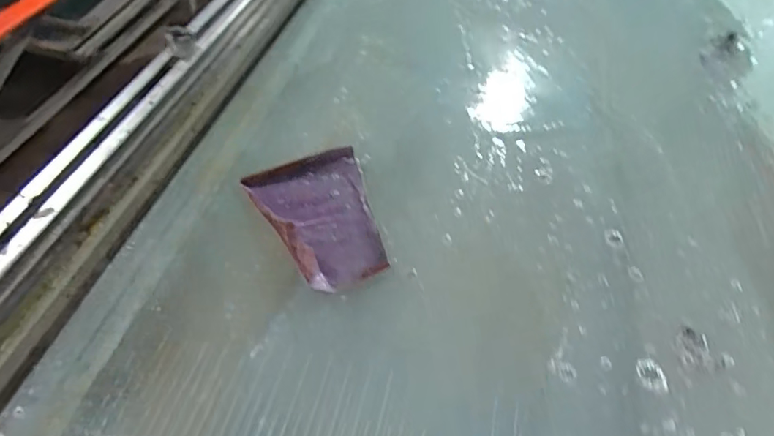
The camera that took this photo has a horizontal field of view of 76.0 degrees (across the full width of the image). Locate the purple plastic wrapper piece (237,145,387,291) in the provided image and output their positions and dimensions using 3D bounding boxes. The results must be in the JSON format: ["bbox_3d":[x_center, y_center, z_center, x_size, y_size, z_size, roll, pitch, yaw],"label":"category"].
[{"bbox_3d":[-0.072,-0.008,0.582,0.136,0.024,0.192,-20,55,-20],"label":"purple plastic wrapper piece"}]

